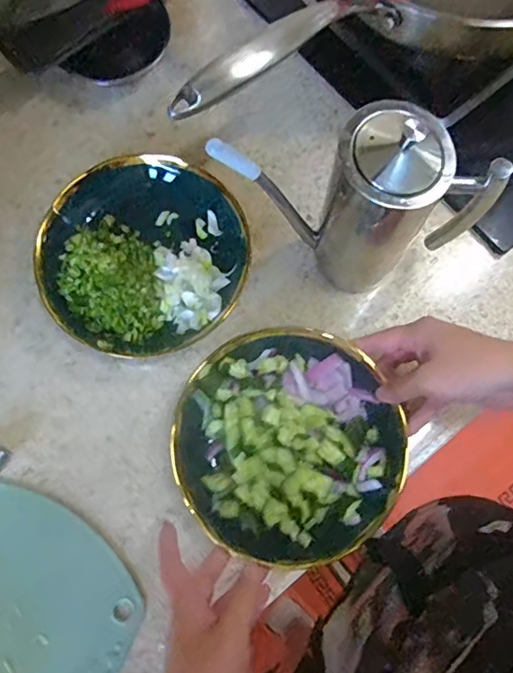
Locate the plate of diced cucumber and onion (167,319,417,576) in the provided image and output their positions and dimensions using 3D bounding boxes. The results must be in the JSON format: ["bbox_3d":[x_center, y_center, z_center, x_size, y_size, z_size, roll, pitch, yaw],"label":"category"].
[{"bbox_3d":[0.028,0.090,0.454,0.194,0.048,0.189,0,77,0],"label":"plate of diced cucumber and onion"}]

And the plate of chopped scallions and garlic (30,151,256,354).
[{"bbox_3d":[-0.105,-0.076,0.496,0.187,0.047,0.184,0,77,0],"label":"plate of chopped scallions and garlic"}]

